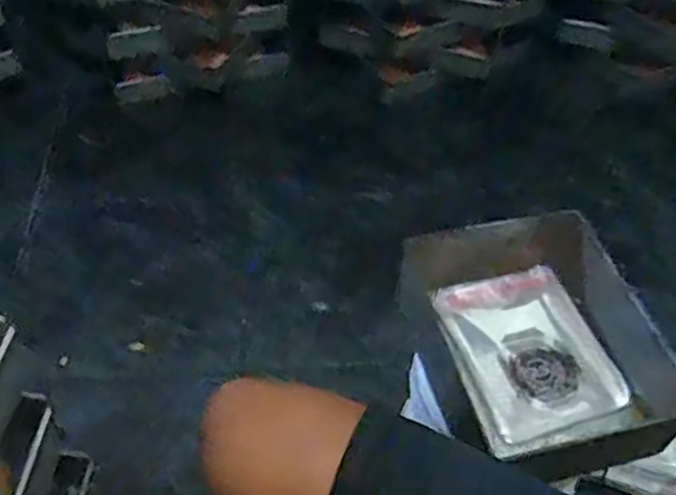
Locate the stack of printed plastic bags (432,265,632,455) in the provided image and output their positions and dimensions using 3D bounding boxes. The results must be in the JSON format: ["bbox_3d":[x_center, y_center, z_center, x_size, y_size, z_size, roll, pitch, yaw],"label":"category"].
[{"bbox_3d":[0.206,0.110,0.772,0.157,0.024,0.198,-9,50,-11],"label":"stack of printed plastic bags"}]

